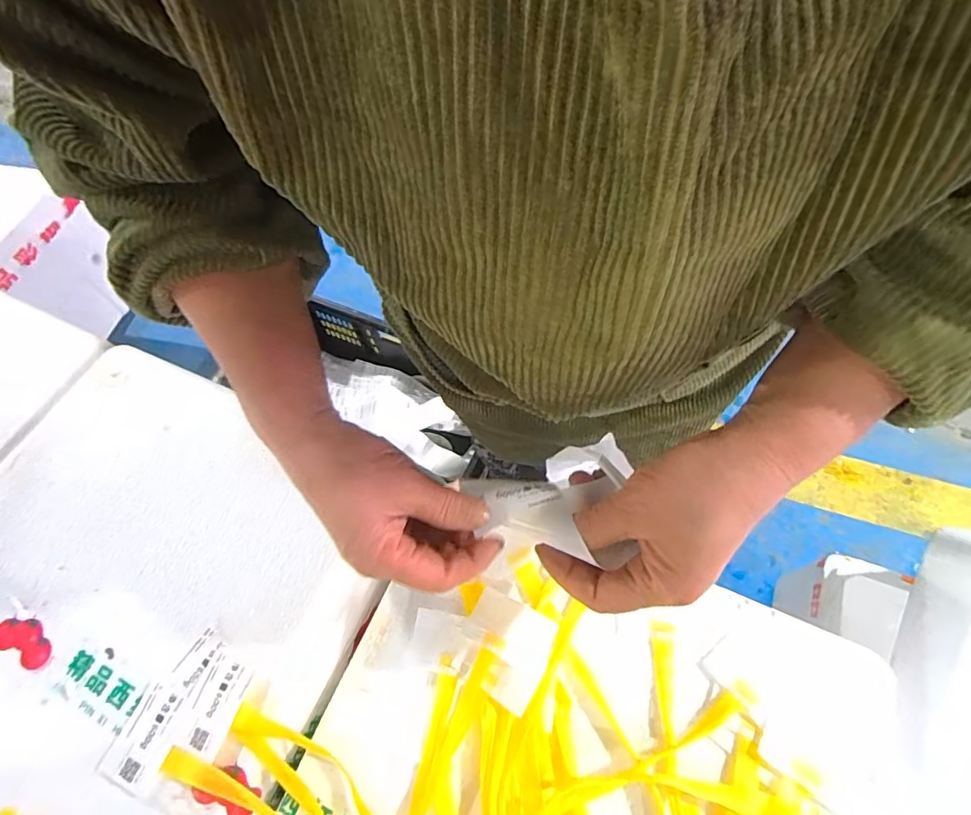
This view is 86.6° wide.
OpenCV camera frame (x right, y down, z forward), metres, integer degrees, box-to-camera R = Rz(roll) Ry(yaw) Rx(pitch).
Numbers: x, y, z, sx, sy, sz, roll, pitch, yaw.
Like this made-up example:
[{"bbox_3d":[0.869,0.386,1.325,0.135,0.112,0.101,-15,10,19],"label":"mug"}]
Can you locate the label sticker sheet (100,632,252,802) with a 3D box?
[{"bbox_3d":[-0.212,0.218,0.358,0.068,0.010,0.101,30,67,17],"label":"label sticker sheet"}]

